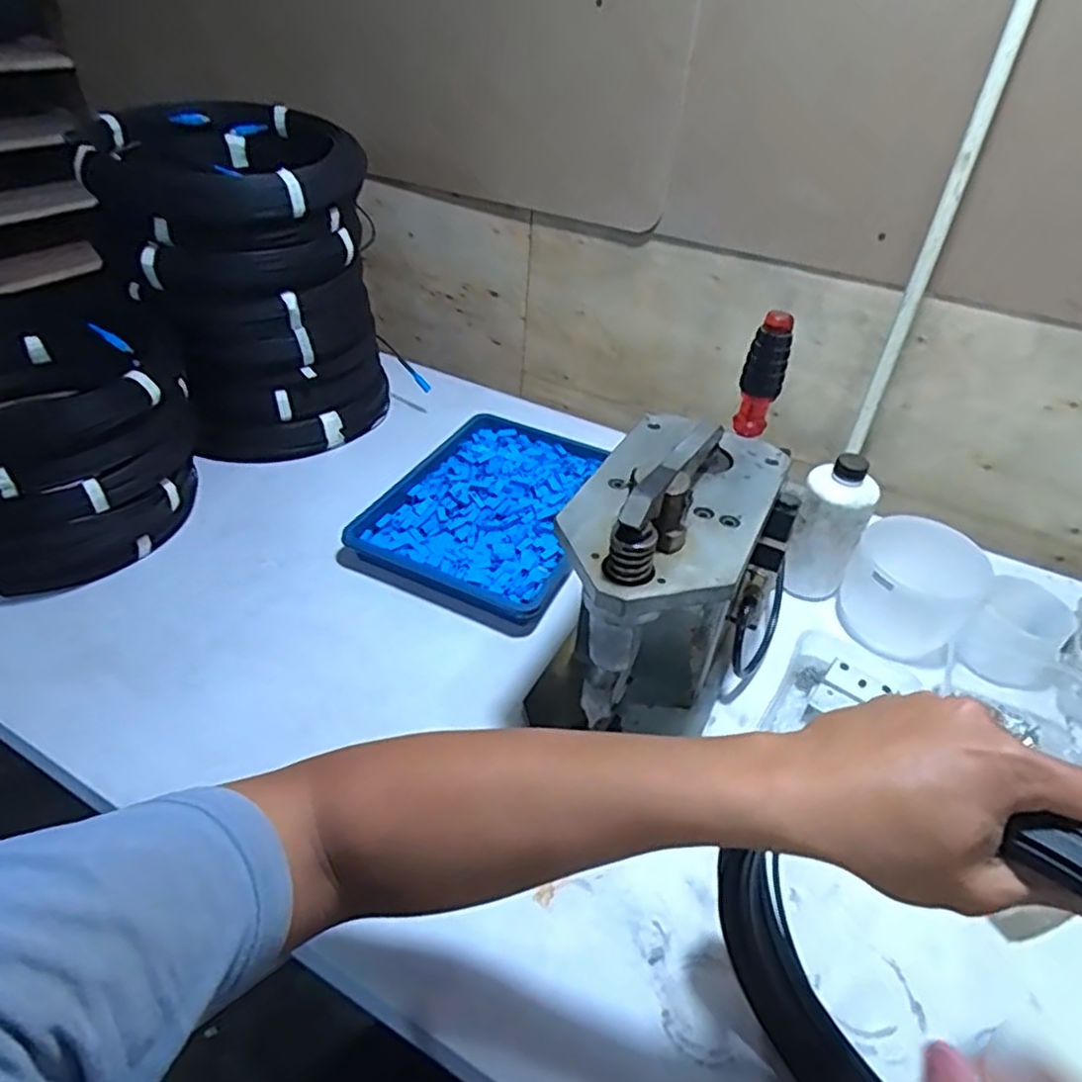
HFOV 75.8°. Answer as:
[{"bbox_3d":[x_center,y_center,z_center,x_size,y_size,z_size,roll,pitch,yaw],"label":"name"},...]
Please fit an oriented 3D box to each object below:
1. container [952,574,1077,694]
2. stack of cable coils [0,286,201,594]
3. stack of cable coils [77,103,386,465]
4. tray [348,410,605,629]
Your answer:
[{"bbox_3d":[0.477,0.098,0.695,0.088,0.082,0.084,3,39,-2],"label":"container"},{"bbox_3d":[-0.521,-0.109,0.730,0.277,0.180,0.283,-15,43,-22],"label":"stack of cable coils"},{"bbox_3d":[-0.351,-0.310,0.869,0.263,0.359,0.253,-11,42,-18],"label":"stack of cable coils"},{"bbox_3d":[-0.048,-0.044,0.845,0.233,0.036,0.325,19,41,16],"label":"tray"}]

